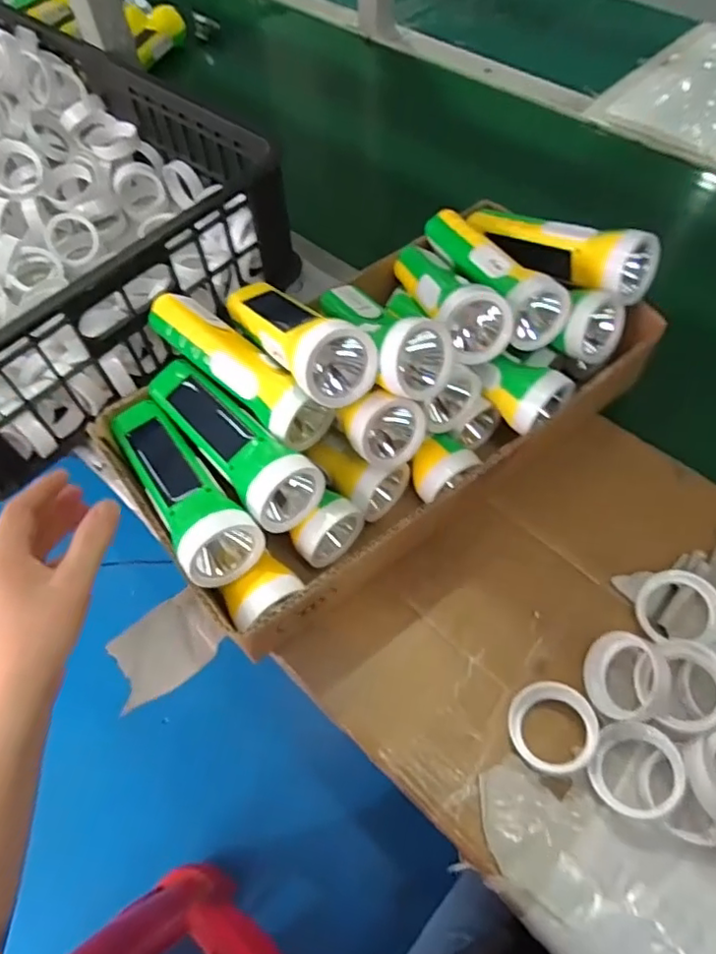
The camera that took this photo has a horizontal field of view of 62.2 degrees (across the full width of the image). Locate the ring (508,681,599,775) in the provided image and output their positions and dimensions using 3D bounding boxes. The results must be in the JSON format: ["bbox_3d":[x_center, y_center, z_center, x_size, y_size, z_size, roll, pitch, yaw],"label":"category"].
[{"bbox_3d":[0.126,0.162,0.384,0.052,0.022,0.054,0,60,4],"label":"ring"}]

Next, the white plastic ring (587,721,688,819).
[{"bbox_3d":[0.173,0.180,0.366,0.054,0.014,0.052,-2,60,3],"label":"white plastic ring"}]

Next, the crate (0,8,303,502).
[{"bbox_3d":[-0.386,-0.289,0.615,0.600,0.124,0.408,38,69,23],"label":"crate"}]

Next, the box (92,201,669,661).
[{"bbox_3d":[0.003,-0.080,0.461,0.372,0.157,0.234,-36,64,-15],"label":"box"}]

